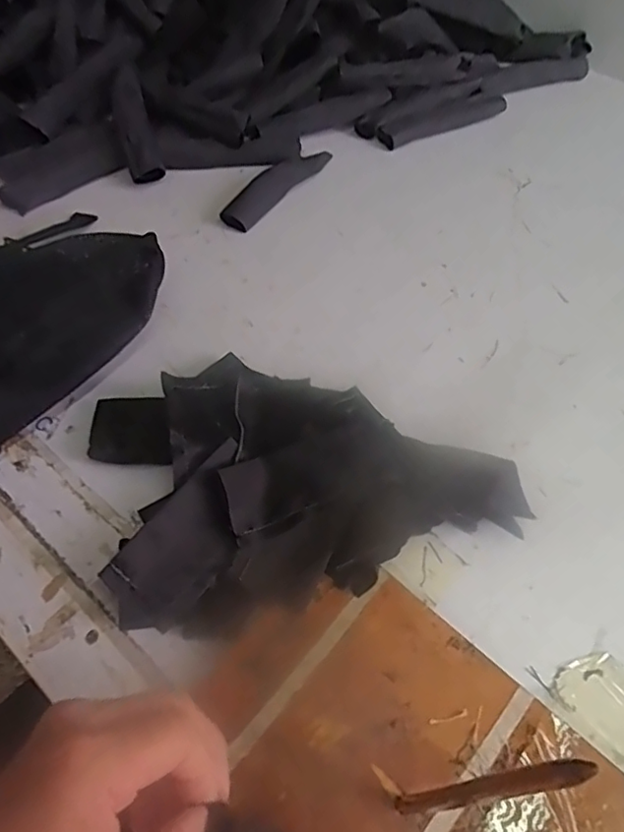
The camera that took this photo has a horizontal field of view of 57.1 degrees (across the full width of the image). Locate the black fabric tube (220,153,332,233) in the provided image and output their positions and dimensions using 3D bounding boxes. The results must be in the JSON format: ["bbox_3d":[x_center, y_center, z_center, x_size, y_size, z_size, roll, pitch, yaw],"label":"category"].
[{"bbox_3d":[-0.034,-0.232,0.573,0.028,0.018,0.146,32,63,19],"label":"black fabric tube"}]

